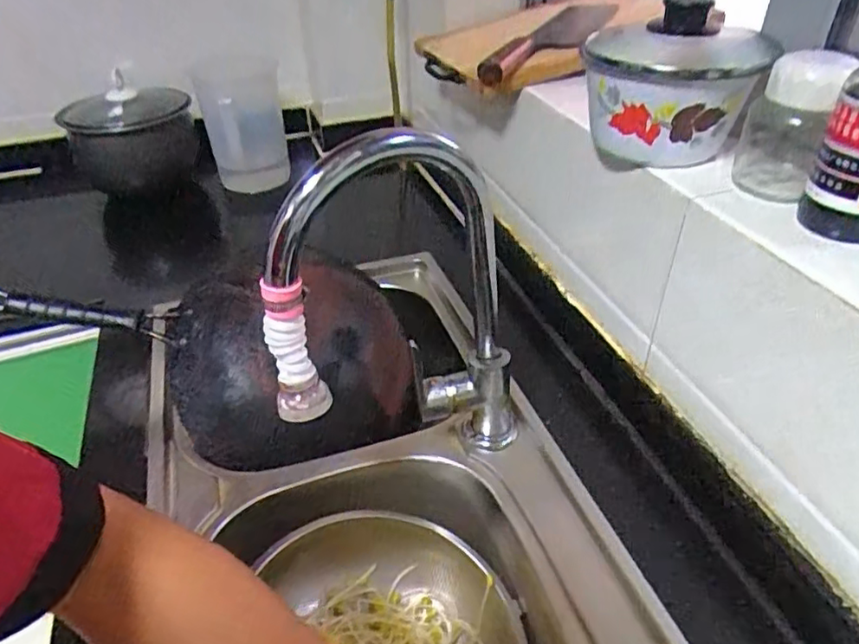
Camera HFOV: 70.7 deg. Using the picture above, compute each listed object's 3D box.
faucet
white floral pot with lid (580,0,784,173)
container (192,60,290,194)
[{"bbox_3d":[-0.021,0.021,0.544,0.255,0.340,0.080,-25,43,-28],"label":"faucet"},{"bbox_3d":[0.217,-0.210,0.549,0.154,0.134,0.135,13,39,18],"label":"white floral pot with lid"},{"bbox_3d":[-0.342,-0.359,1.121,0.143,0.208,0.123,-13,39,-13],"label":"container"}]

